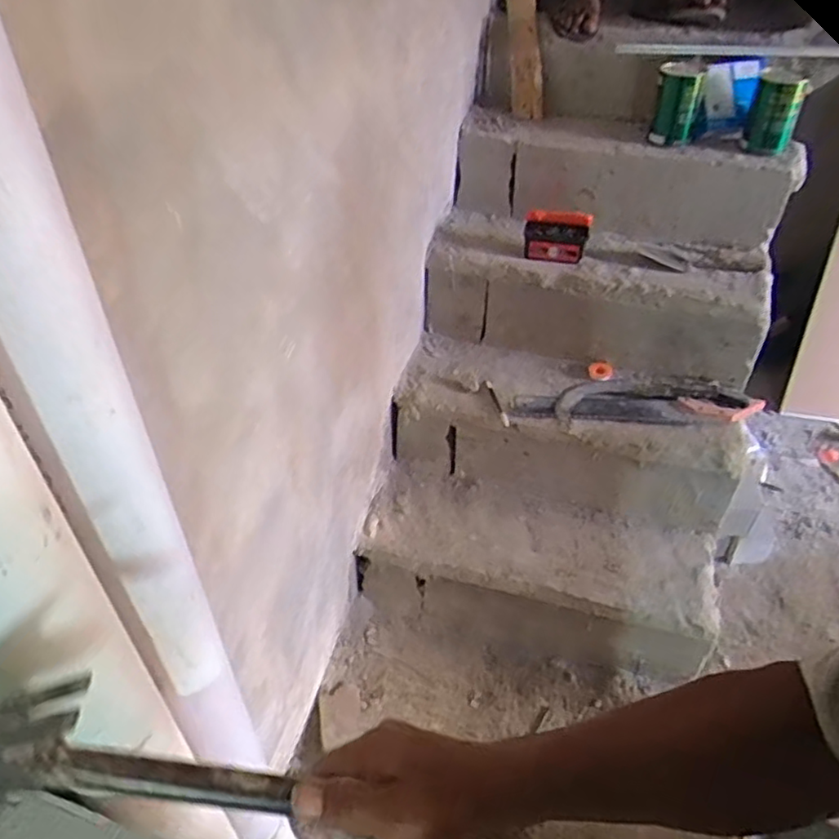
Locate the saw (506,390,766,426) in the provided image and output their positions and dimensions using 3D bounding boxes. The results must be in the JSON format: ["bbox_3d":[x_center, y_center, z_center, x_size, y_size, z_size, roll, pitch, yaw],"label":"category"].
[{"bbox_3d":[0.471,-0.024,1.411,0.535,0.062,0.102,3,40,2],"label":"saw"}]

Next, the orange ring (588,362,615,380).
[{"bbox_3d":[0.424,-0.114,1.502,0.055,0.046,0.018,9,-5,25],"label":"orange ring"}]

